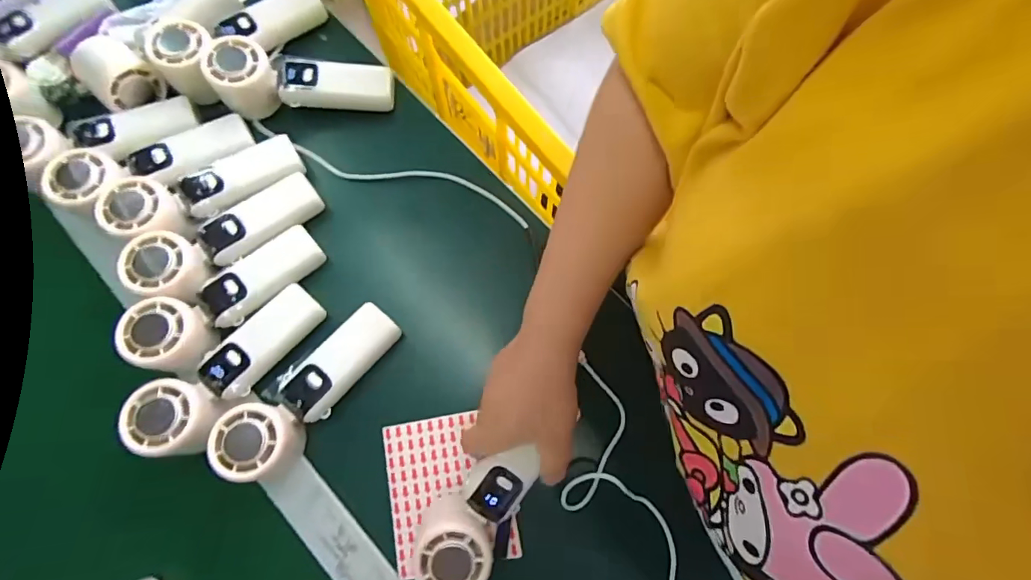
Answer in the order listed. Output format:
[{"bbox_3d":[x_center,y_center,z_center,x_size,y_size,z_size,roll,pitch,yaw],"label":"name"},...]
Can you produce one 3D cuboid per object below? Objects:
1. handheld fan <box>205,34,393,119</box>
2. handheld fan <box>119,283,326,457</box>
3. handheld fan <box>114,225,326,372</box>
[{"bbox_3d":[-0.205,-0.201,0.470,0.168,0.055,0.054,0,76,-13],"label":"handheld fan"},{"bbox_3d":[-0.234,0.064,0.397,0.059,0.035,0.164,38,64,8],"label":"handheld fan"},{"bbox_3d":[-0.245,0.007,0.414,0.167,0.035,0.060,-39,80,-22],"label":"handheld fan"}]

